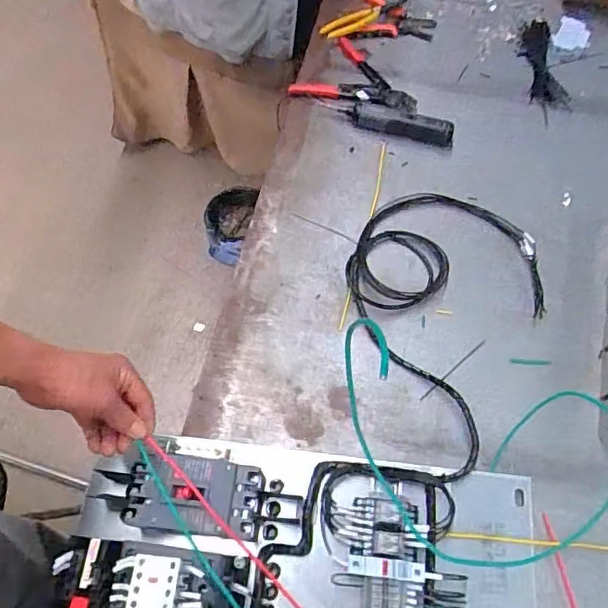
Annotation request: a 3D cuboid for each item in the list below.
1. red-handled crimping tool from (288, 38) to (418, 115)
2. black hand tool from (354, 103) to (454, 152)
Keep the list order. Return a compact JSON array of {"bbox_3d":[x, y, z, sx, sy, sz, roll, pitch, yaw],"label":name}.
[{"bbox_3d":[0.095,-0.374,0.914,0.195,0.019,0.142,16,66,9],"label":"red-handled crimping tool"},{"bbox_3d":[0.153,-0.273,0.866,0.153,0.019,0.042,18,66,9],"label":"black hand tool"}]

